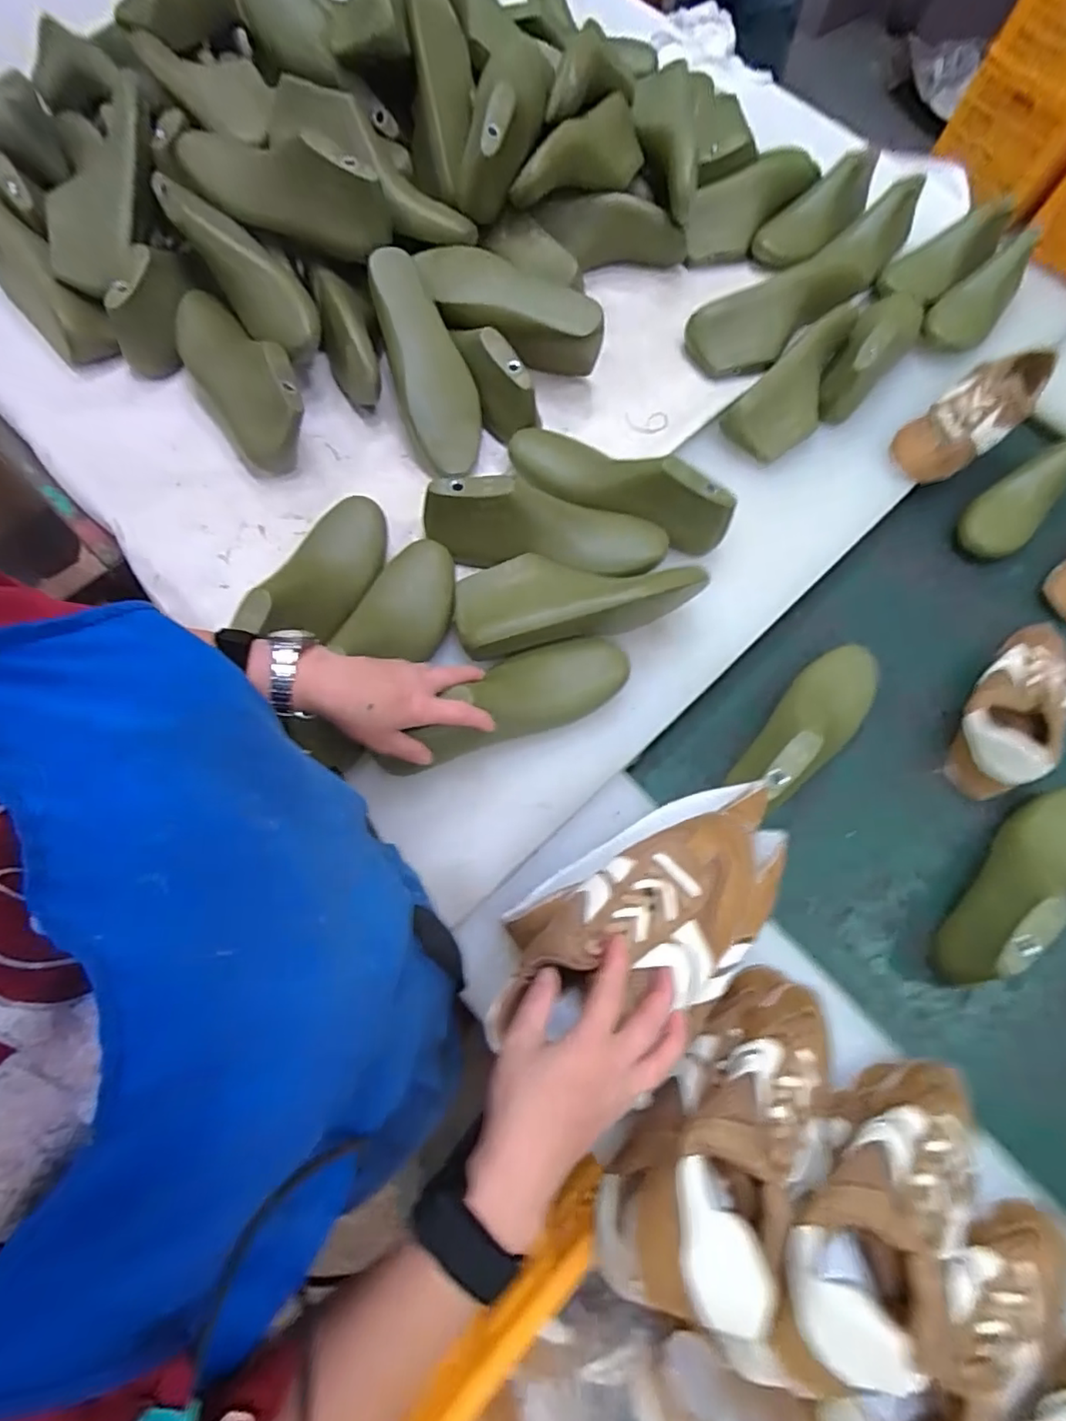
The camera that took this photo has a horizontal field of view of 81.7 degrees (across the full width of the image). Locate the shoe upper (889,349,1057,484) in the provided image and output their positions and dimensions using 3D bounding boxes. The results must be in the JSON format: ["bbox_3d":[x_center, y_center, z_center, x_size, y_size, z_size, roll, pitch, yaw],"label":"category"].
[{"bbox_3d":[0.558,-0.373,0.781,0.227,0.070,0.081,-34,74,-15],"label":"shoe upper"}]

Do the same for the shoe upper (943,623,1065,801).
[{"bbox_3d":[0.551,-0.020,0.690,0.090,0.072,0.256,40,72,12],"label":"shoe upper"}]

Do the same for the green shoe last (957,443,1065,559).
[{"bbox_3d":[0.654,-0.285,0.798,0.243,0.066,0.084,-34,74,-15],"label":"green shoe last"}]

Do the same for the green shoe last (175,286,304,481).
[{"bbox_3d":[-0.326,-0.373,0.682,0.089,0.078,0.234,-32,73,-14],"label":"green shoe last"}]

